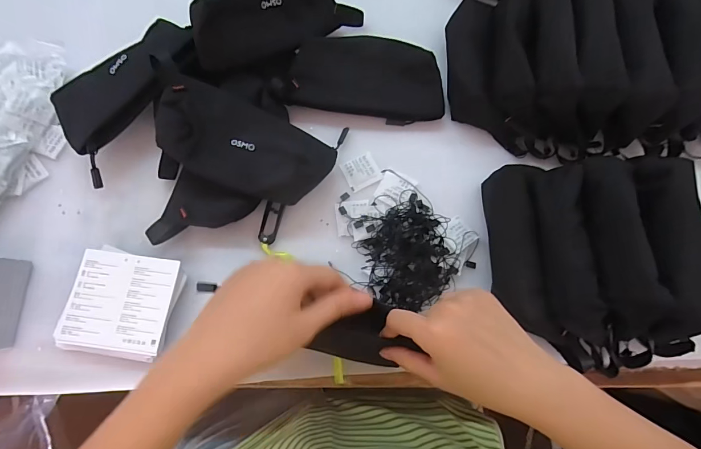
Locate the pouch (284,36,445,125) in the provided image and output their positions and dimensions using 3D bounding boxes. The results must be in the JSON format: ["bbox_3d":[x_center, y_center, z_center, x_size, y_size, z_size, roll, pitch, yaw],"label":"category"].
[{"bbox_3d":[0.022,-0.175,0.456,0.191,0.046,0.082,10,74,1],"label":"pouch"}]

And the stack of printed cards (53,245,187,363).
[{"bbox_3d":[-0.228,0.081,0.386,0.104,0.027,0.100,10,74,1],"label":"stack of printed cards"}]

